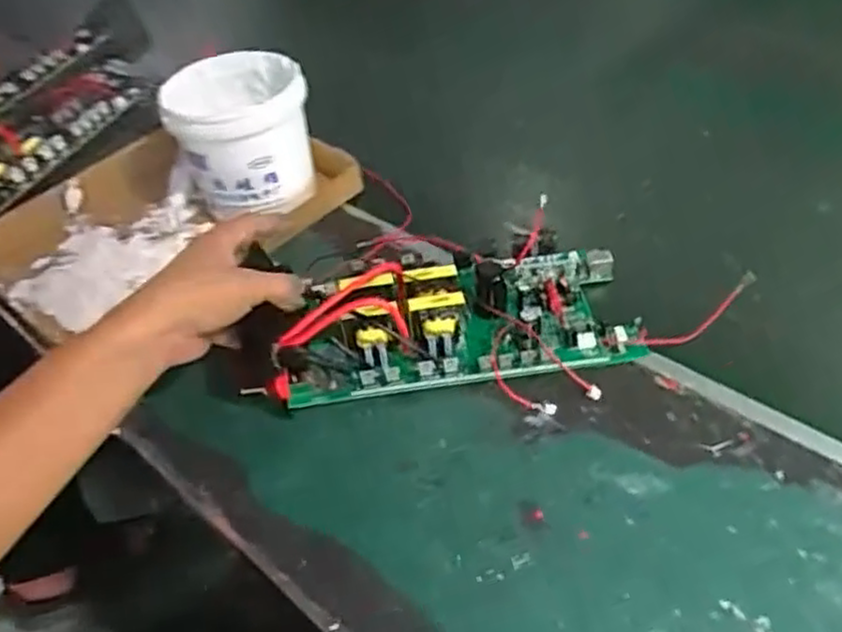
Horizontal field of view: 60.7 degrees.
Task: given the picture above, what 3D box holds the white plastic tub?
[{"bbox_3d":[-0.169,-0.171,0.668,0.122,0.109,0.140,-22,45,-17],"label":"white plastic tub"}]

